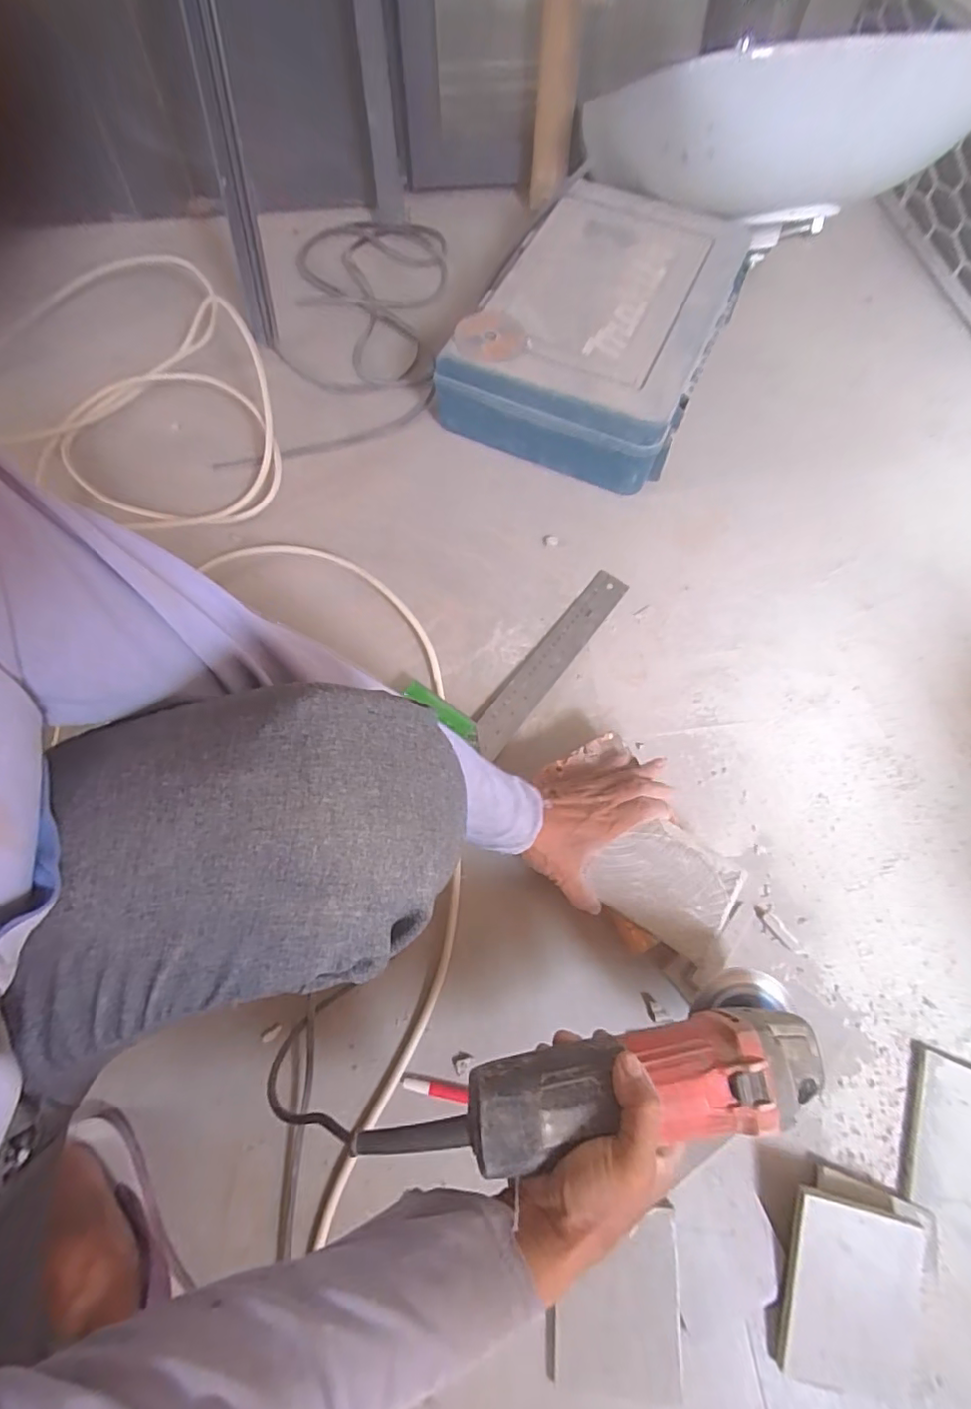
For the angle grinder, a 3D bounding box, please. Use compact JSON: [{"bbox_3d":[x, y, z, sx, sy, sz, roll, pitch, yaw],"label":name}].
[{"bbox_3d":[0.108,0.243,0.370,0.242,0.081,0.074,-5,66,-16],"label":"angle grinder"}]

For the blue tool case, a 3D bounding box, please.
[{"bbox_3d":[0.162,-0.522,0.798,0.305,0.134,0.423,22,68,9],"label":"blue tool case"}]

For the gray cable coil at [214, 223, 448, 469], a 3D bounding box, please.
[{"bbox_3d":[-0.196,-0.544,0.846,0.253,0.044,0.518,9,71,0],"label":"gray cable coil"}]

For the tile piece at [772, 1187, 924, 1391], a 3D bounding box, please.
[{"bbox_3d":[0.281,0.454,0.430,0.099,0.009,0.122,13,82,5],"label":"tile piece"}]

